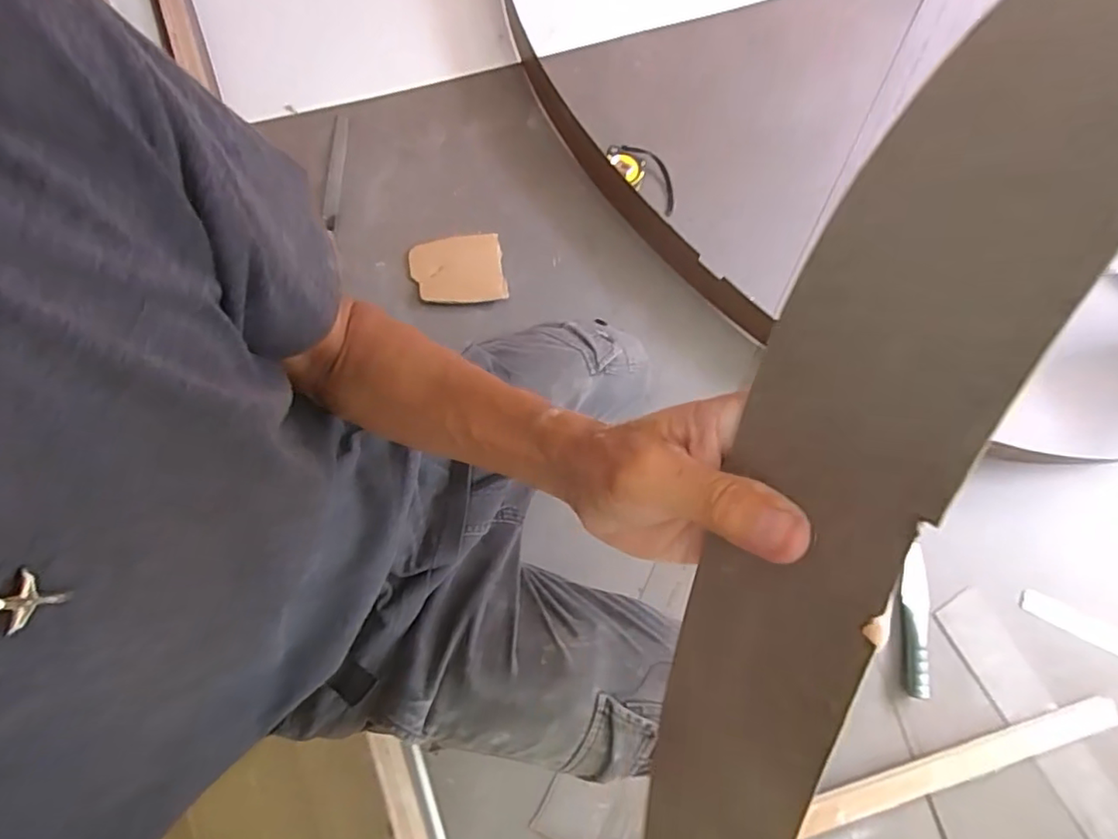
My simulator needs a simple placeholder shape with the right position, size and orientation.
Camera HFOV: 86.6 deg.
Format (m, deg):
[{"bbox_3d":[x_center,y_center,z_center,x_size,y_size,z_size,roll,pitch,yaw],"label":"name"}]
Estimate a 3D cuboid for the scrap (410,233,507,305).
[{"bbox_3d":[-0.151,-0.223,0.881,0.134,0.009,0.106,-5,79,-6],"label":"scrap"}]

